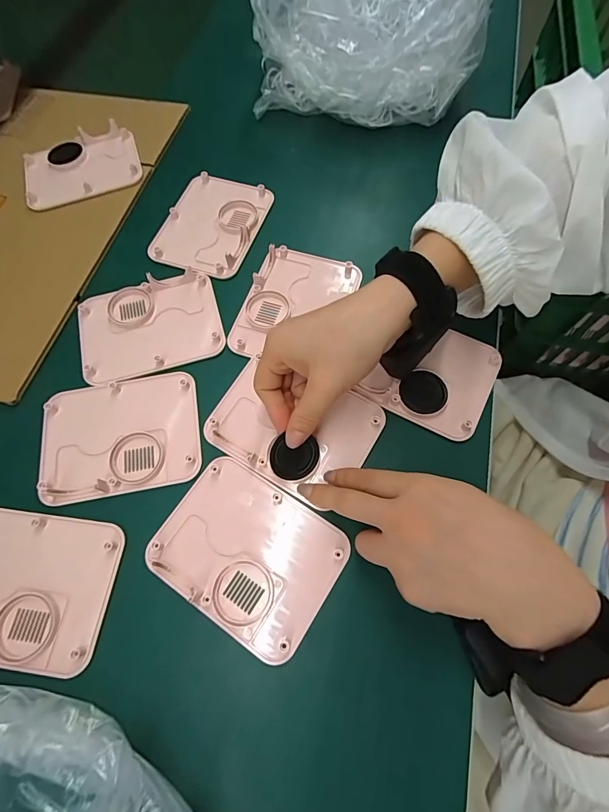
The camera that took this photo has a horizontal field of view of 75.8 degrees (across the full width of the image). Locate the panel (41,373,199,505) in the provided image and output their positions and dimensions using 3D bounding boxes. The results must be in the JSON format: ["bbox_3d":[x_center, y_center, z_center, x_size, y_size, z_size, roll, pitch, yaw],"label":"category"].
[{"bbox_3d":[-0.149,0.022,0.317,0.123,0.009,0.095,-11,67,-2],"label":"panel"}]

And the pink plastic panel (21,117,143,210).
[{"bbox_3d":[-0.247,-0.265,0.435,0.122,0.011,0.096,-17,68,-5],"label":"pink plastic panel"}]

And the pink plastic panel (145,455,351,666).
[{"bbox_3d":[-0.041,0.102,0.281,0.126,0.010,0.096,31,72,14],"label":"pink plastic panel"}]

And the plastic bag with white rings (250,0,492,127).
[{"bbox_3d":[0.075,-0.432,0.425,0.240,0.154,0.248,13,68,8],"label":"plastic bag with white rings"}]

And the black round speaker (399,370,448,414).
[{"bbox_3d":[0.099,-0.011,0.325,0.038,0.006,0.036,-1,67,2],"label":"black round speaker"}]

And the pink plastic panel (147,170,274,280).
[{"bbox_3d":[-0.094,-0.191,0.403,0.092,0.010,0.125,16,69,9],"label":"pink plastic panel"}]

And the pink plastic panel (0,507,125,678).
[{"bbox_3d":[-0.196,0.125,0.273,0.122,0.008,0.095,6,68,5],"label":"pink plastic panel"}]

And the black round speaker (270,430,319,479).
[{"bbox_3d":[-0.008,0.040,0.298,0.036,0.008,0.031,8,86,-7],"label":"black round speaker"}]

